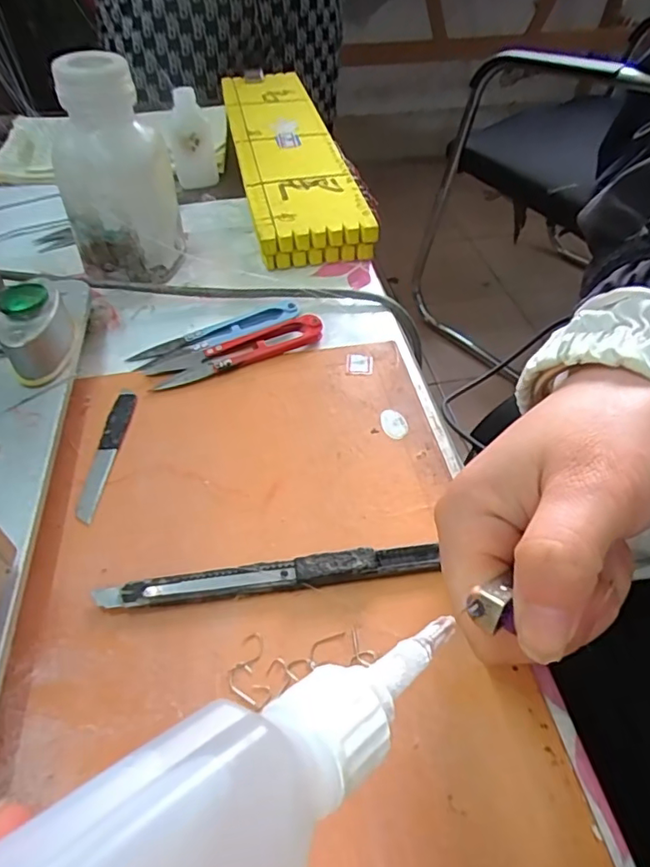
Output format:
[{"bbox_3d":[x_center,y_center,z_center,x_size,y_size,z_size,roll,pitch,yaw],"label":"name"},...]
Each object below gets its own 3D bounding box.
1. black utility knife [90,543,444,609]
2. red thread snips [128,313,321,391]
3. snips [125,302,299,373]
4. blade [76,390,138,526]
[{"bbox_3d":[-0.021,0.056,0.222,0.131,0.010,0.012,-6,48,-5],"label":"black utility knife"},{"bbox_3d":[-0.049,-0.047,0.315,0.100,0.010,0.025,-17,50,-15],"label":"red thread snips"},{"bbox_3d":[-0.062,-0.059,0.328,0.097,0.006,0.024,-20,51,-17],"label":"snips"},{"bbox_3d":[-0.104,0.006,0.270,0.011,0.004,0.079,2,48,2],"label":"blade"}]

